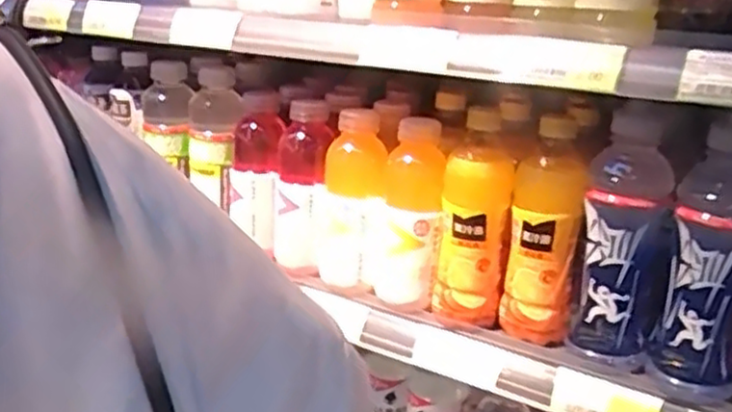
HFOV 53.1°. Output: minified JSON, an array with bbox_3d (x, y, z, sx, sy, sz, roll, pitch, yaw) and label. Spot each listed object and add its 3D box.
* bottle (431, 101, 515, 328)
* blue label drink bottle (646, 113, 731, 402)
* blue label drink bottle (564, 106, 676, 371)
[{"bbox_3d":[0.099,0.013,0.682,0.068,0.188,0.056,4,20,9],"label":"bottle"},{"bbox_3d":[0.279,0.037,0.590,0.068,0.214,0.071,12,23,29],"label":"blue label drink bottle"},{"bbox_3d":[0.222,0.027,0.630,0.071,0.206,0.058,8,21,21],"label":"blue label drink bottle"}]

